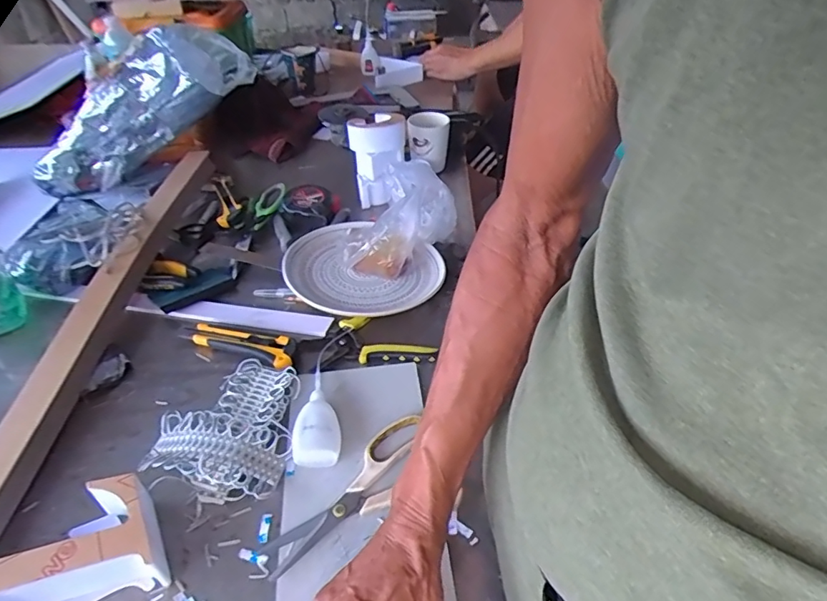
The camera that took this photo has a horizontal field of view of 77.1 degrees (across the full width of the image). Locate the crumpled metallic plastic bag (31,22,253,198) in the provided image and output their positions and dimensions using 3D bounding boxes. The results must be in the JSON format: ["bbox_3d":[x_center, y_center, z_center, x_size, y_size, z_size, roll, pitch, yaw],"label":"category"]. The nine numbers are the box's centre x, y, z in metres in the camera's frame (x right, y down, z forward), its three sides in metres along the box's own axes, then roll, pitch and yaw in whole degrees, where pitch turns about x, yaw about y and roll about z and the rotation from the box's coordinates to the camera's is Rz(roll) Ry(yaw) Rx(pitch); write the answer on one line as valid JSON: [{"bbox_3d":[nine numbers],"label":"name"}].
[{"bbox_3d":[-0.482,-0.336,0.903,0.400,0.143,0.154,-41,49,-3],"label":"crumpled metallic plastic bag"}]

